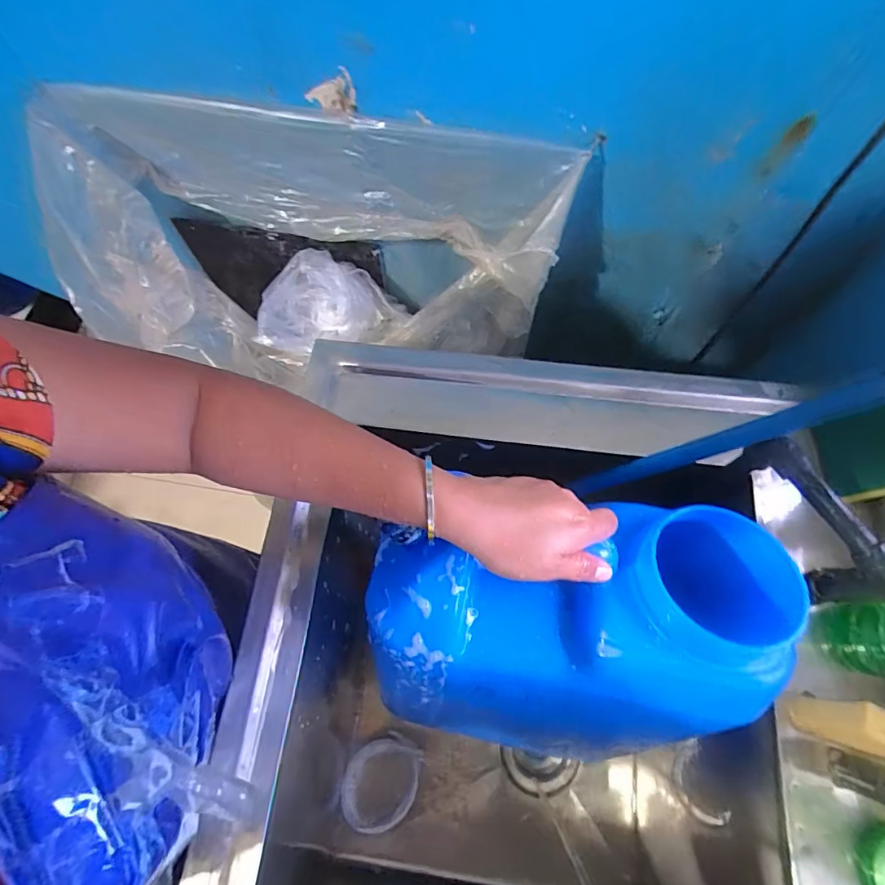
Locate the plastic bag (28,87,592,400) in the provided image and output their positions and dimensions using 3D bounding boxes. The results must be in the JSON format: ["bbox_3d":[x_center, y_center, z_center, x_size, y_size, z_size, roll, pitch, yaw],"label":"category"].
[{"bbox_3d":[-0.172,-0.232,0.625,0.598,0.316,0.185,11,72,3],"label":"plastic bag"}]

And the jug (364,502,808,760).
[{"bbox_3d":[0.100,0.153,0.398,0.312,0.139,0.172,-4,72,-2],"label":"jug"}]

